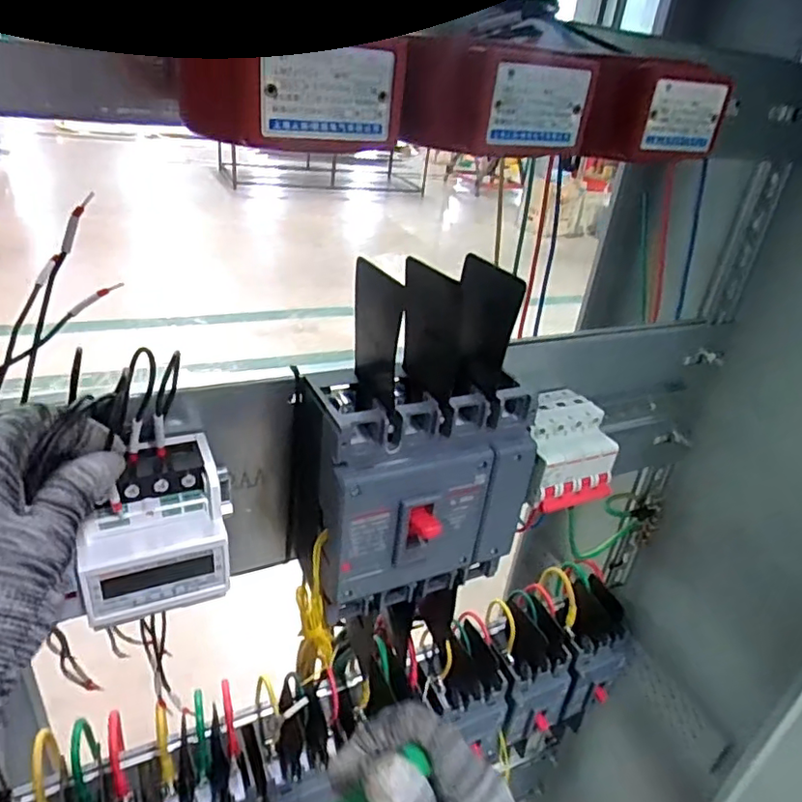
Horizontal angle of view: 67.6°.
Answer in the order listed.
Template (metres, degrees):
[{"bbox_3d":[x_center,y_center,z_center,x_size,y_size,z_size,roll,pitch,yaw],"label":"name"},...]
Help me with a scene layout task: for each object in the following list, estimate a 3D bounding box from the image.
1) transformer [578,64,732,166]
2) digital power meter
[{"bbox_3d":[0.119,-0.137,0.286,0.060,0.038,0.041,-8,33,-24],"label":"transformer"},{"bbox_3d":[-0.141,0.070,0.341,0.073,0.073,0.062,-11,34,-27],"label":"digital power meter"}]

